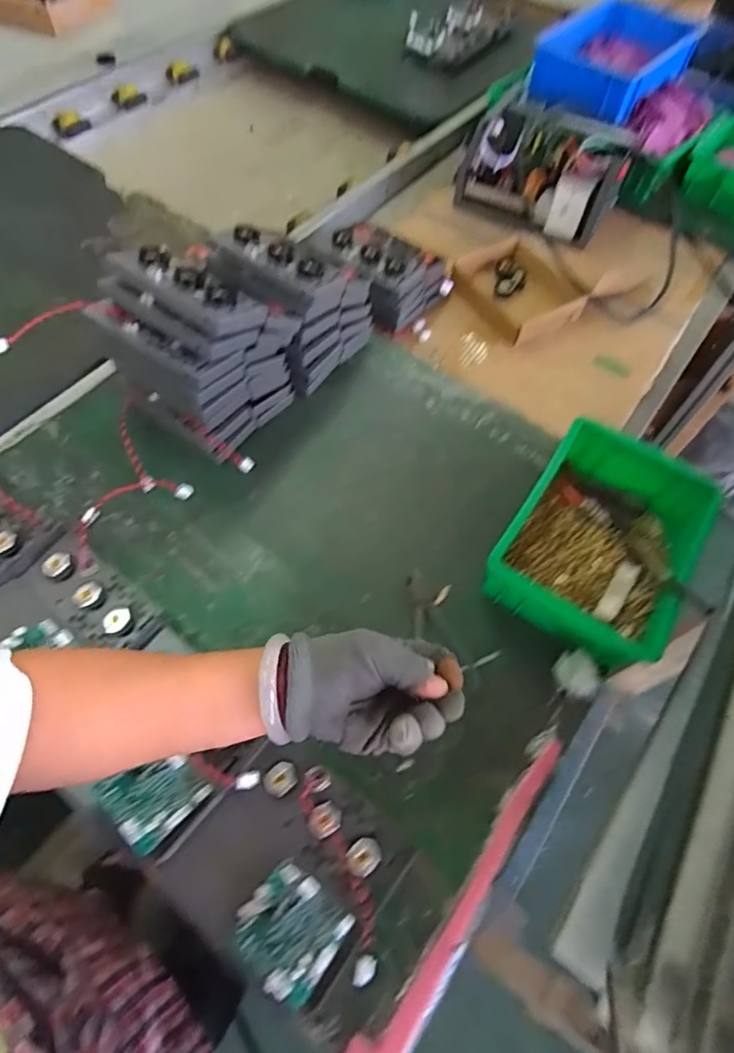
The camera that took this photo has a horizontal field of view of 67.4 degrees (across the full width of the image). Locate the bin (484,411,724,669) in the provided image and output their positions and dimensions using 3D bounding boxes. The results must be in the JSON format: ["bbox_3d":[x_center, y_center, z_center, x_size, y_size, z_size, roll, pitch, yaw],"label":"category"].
[{"bbox_3d":[0.257,0.016,0.600,0.187,0.068,0.236,33,65,14],"label":"bin"}]

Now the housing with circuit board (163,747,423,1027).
[{"bbox_3d":[-0.061,0.271,0.445,0.159,0.037,0.149,37,66,16],"label":"housing with circuit board"}]

